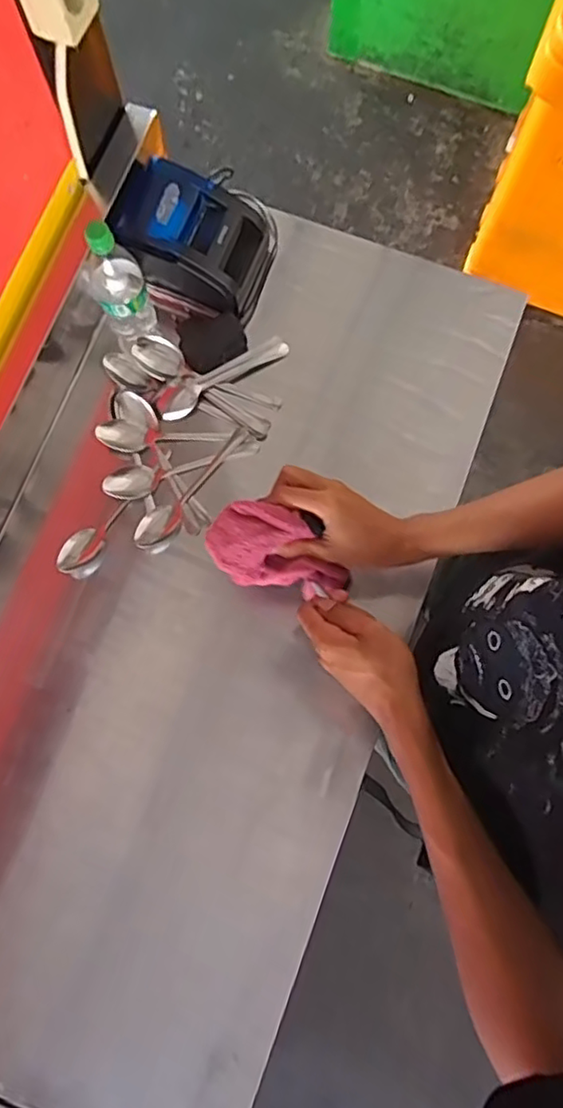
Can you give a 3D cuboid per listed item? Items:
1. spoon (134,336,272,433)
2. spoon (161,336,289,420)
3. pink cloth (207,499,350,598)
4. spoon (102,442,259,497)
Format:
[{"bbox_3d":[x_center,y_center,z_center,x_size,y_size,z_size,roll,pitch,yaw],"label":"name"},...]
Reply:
[{"bbox_3d":[-0.090,-0.200,0.728,0.179,0.022,0.043,30,81,-9],"label":"spoon"},{"bbox_3d":[-0.069,-0.210,0.737,0.165,0.026,0.040,-24,81,-4],"label":"spoon"},{"bbox_3d":[-0.003,-0.001,0.549,0.127,0.042,0.071,23,80,4],"label":"pink cloth"},{"bbox_3d":[-0.113,-0.098,0.702,0.179,0.030,0.037,-18,80,-17],"label":"spoon"}]

